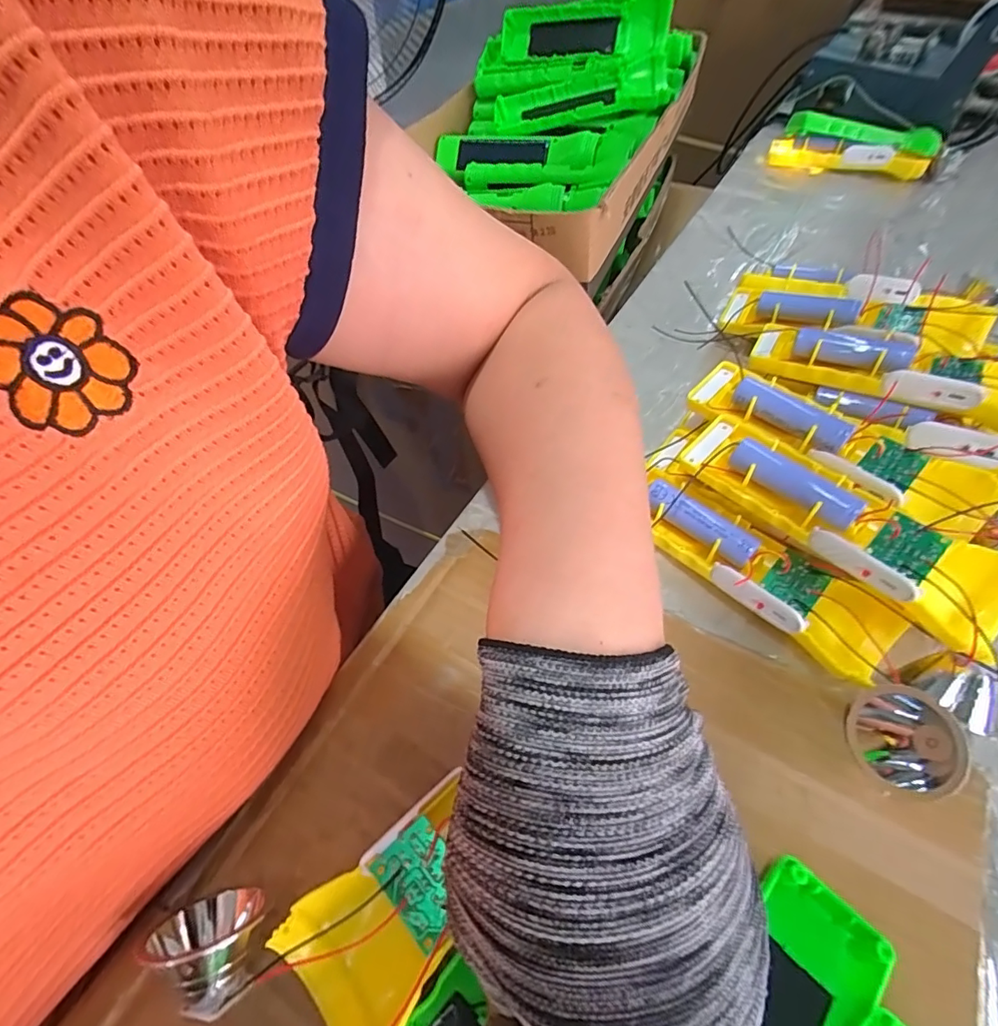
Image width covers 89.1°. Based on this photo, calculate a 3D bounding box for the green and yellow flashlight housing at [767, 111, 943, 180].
[{"bbox_3d":[0.386,-0.394,0.557,0.163,0.062,0.031,16,57,11],"label":"green and yellow flashlight housing"}]

